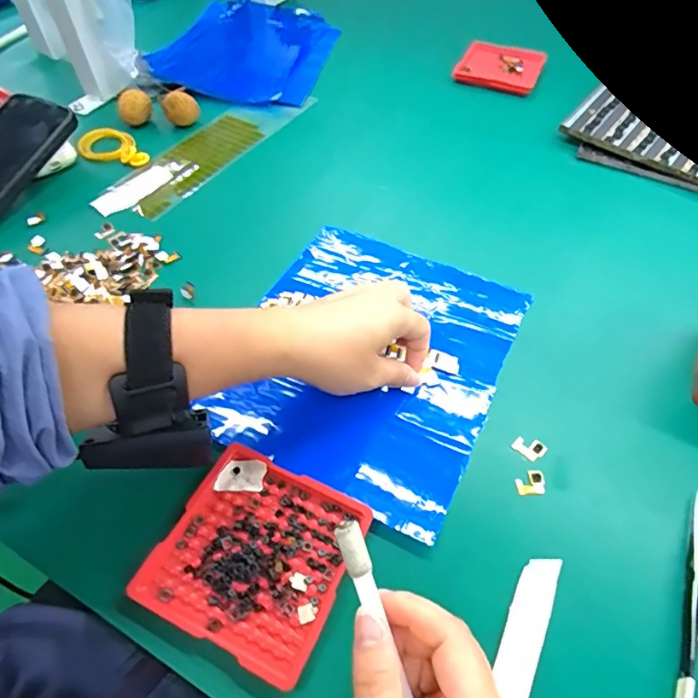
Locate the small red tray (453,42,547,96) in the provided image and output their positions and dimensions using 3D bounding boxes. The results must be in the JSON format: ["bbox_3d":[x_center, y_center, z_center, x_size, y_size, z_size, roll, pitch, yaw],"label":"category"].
[{"bbox_3d":[0.197,-0.367,0.647,0.099,0.019,0.100,21,53,13],"label":"small red tray"}]

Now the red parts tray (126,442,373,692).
[{"bbox_3d":[-0.051,0.113,0.279,0.098,0.006,0.098,22,53,14],"label":"red parts tray"}]

